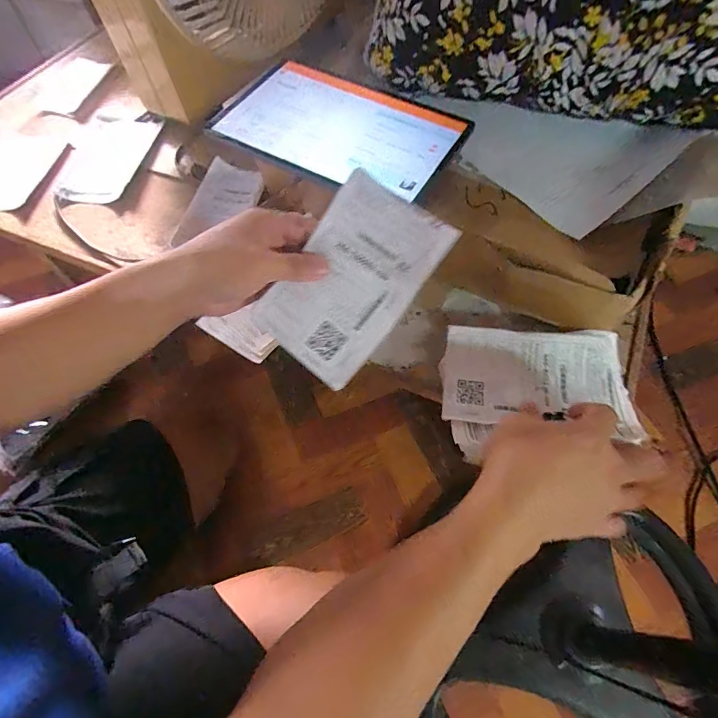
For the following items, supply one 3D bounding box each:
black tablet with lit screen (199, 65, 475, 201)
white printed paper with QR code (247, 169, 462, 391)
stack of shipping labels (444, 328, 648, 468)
[{"bbox_3d":[-0.024,-0.250,0.444,0.251,0.016,0.148,25,69,13],"label":"black tablet with lit screen"},{"bbox_3d":[-0.007,-0.061,0.325,0.098,0.014,0.147,38,93,12],"label":"white printed paper with QR code"},{"bbox_3d":[0.163,0.029,0.379,0.167,0.022,0.125,1,59,5],"label":"stack of shipping labels"}]

